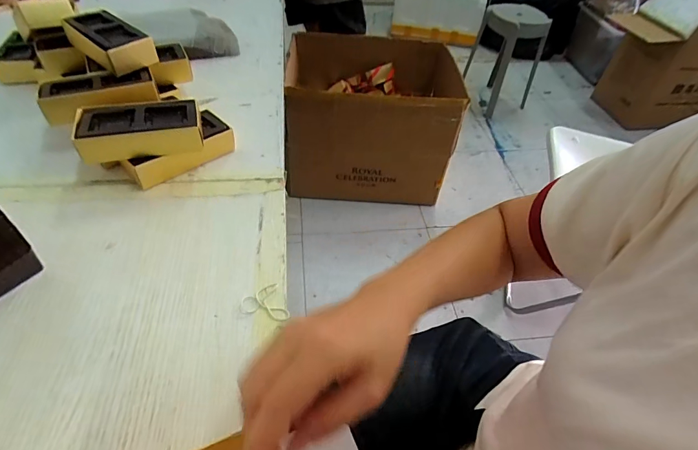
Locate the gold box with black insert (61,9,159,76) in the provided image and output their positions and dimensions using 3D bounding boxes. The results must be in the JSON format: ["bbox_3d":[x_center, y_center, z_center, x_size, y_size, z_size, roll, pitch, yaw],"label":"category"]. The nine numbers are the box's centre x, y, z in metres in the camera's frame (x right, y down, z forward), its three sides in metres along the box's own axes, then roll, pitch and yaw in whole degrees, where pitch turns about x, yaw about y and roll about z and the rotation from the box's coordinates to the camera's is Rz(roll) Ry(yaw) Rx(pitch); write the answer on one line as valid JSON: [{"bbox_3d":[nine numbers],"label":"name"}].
[{"bbox_3d":[-0.287,-0.220,0.463,0.112,0.036,0.053,31,52,22],"label":"gold box with black insert"}]

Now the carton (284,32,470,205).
[{"bbox_3d":[0.085,-0.382,1.443,0.572,0.450,0.436,0,47,-5],"label":"carton"}]

